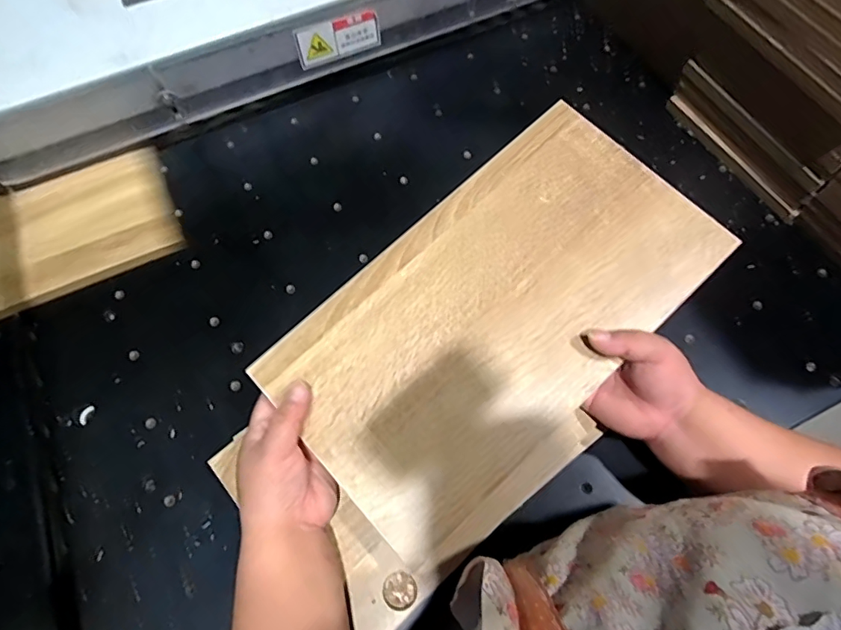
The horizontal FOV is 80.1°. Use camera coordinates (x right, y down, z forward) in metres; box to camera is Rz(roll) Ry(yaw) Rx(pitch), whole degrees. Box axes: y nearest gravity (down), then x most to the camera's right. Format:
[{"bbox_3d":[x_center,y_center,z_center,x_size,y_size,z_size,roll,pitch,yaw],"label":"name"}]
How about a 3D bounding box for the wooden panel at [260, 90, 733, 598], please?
[{"bbox_3d":[0.063,-0.003,0.405,0.356,0.014,0.201,-43,77,-9],"label":"wooden panel"}]

